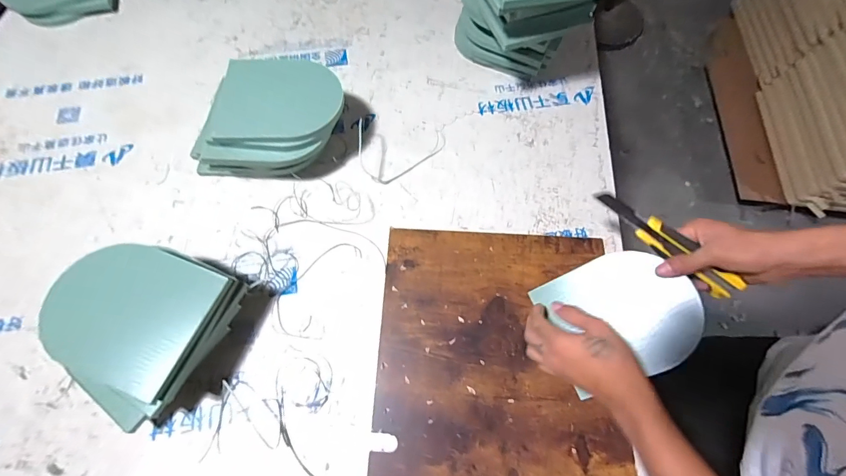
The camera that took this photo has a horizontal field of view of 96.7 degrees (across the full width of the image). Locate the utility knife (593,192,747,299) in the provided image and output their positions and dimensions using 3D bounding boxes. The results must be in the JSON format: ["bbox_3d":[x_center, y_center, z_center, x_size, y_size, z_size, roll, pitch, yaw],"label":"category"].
[{"bbox_3d":[0.288,0.003,0.447,0.185,0.028,0.023,40,71,8],"label":"utility knife"}]

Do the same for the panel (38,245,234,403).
[{"bbox_3d":[-0.322,0.078,0.414,0.148,0.007,0.141,27,65,-6],"label":"panel"}]

